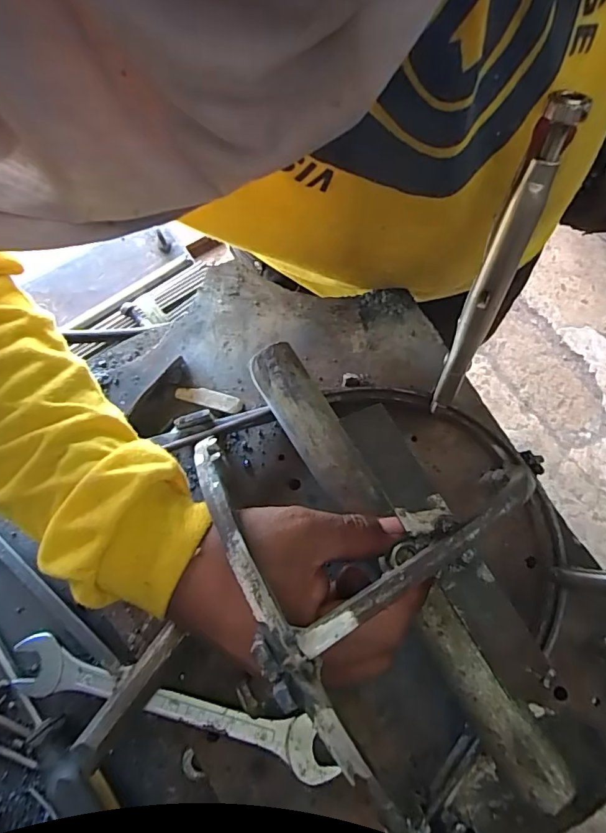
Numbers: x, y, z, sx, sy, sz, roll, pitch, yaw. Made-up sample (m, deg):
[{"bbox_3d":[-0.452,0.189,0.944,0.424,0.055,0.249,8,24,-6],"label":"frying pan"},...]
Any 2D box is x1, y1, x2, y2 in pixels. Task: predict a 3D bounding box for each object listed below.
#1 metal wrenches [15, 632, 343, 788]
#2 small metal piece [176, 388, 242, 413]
[{"bbox_3d":[-0.082,0.179,0.303,0.207,0.007,0.032,14,79,6],"label":"metal wrenches"},{"bbox_3d":[-0.066,-0.013,0.345,0.045,0.004,0.012,15,75,3],"label":"small metal piece"}]

